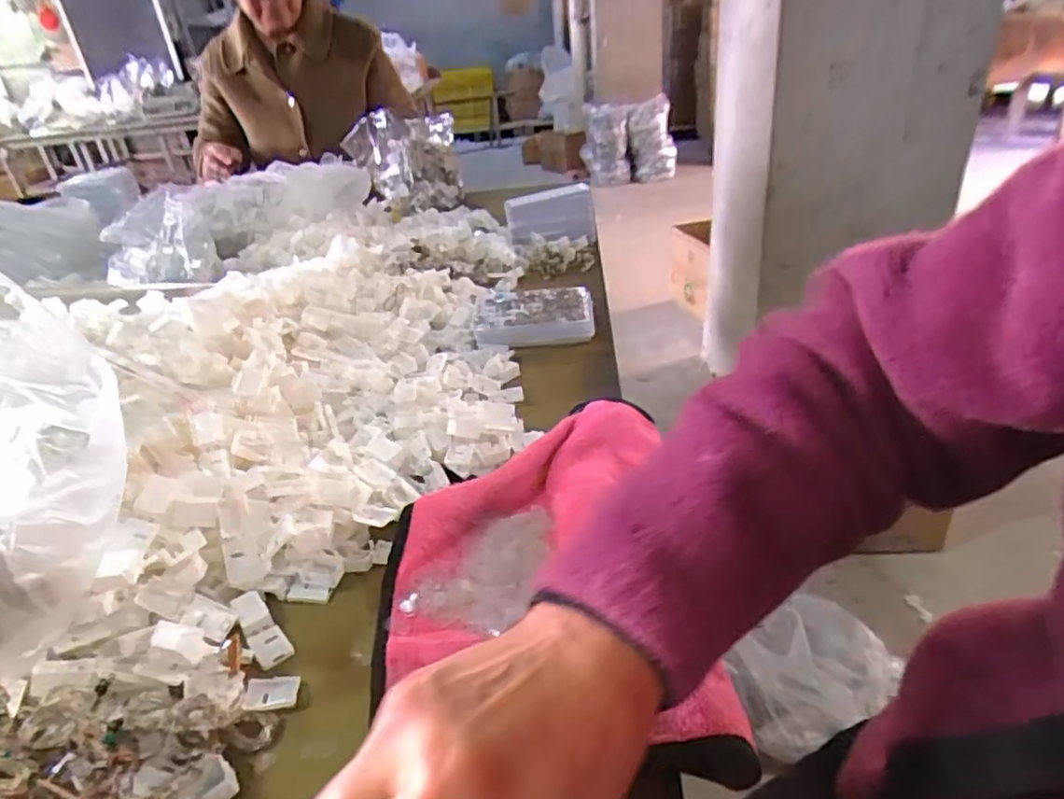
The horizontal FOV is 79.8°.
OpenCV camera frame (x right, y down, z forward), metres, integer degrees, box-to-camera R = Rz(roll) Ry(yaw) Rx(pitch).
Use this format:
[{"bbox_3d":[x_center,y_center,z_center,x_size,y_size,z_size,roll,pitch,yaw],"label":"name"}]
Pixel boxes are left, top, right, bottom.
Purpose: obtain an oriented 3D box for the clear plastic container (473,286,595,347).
[{"bbox_3d":[0.002,-0.098,0.734,0.129,0.033,0.115,-6,30,0],"label":"clear plastic container"}]

